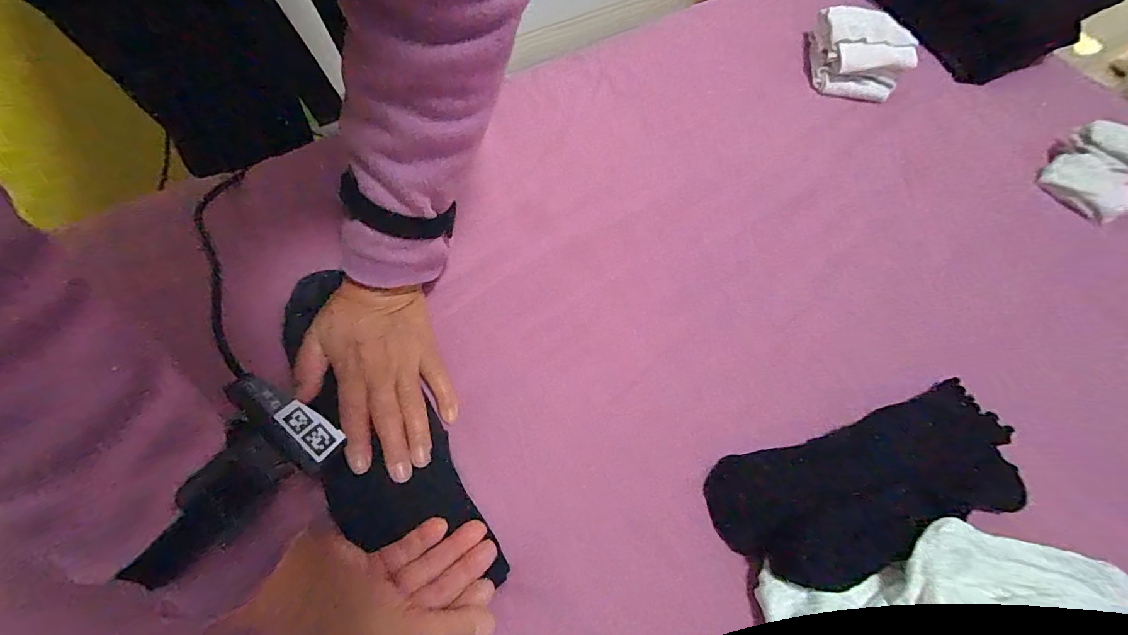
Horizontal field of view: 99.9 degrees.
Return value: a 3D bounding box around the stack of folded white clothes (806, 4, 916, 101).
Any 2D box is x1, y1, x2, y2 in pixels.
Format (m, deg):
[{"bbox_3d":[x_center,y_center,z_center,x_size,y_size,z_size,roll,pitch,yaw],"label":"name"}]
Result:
[{"bbox_3d":[0.371,-0.332,0.604,0.106,0.074,0.104,8,60,-4],"label":"stack of folded white clothes"}]

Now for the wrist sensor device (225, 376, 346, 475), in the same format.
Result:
[{"bbox_3d":[-0.161,0.059,0.273,0.064,0.009,0.025,45,61,-17],"label":"wrist sensor device"}]

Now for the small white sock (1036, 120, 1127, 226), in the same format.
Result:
[{"bbox_3d":[0.624,-0.172,0.556,0.083,0.073,0.127,40,63,14],"label":"small white sock"}]

